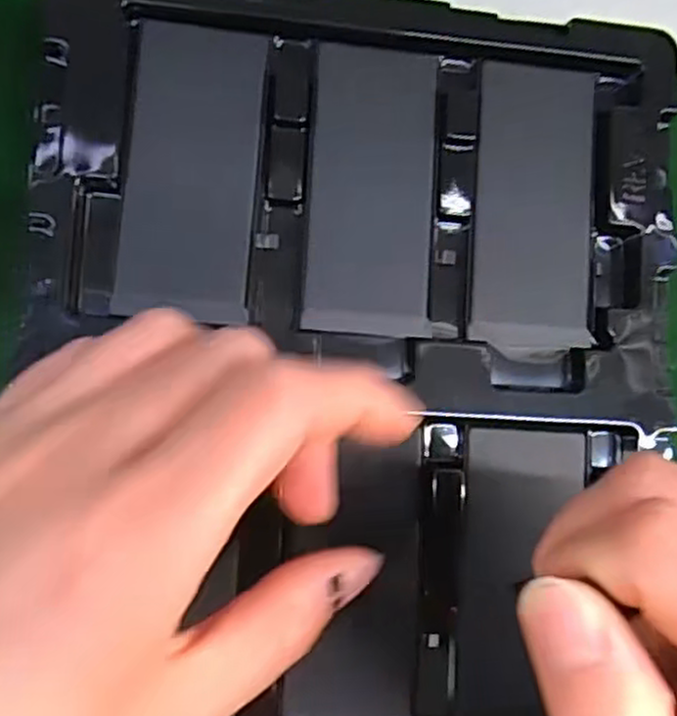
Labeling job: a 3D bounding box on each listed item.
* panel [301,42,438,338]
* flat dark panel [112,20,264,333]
[{"bbox_3d":[0.012,-0.058,0.251,0.044,0.004,0.098,3,87,-9],"label":"panel"},{"bbox_3d":[-0.048,-0.061,0.243,0.042,0.005,0.097,4,86,-9],"label":"flat dark panel"}]

